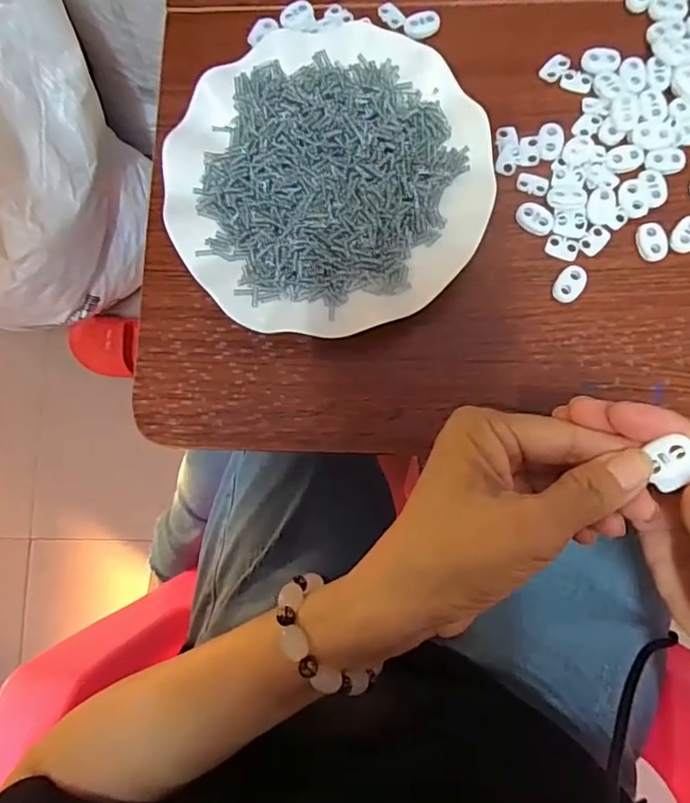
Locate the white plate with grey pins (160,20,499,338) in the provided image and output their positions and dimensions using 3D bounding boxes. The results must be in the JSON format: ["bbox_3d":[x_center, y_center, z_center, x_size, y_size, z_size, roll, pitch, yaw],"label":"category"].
[{"bbox_3d":[-0.010,-0.130,0.320,0.180,0.024,0.182,0,83,4],"label":"white plate with grey pins"}]

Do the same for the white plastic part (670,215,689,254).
[{"bbox_3d":[0.197,-0.097,0.311,0.015,0.005,0.024,29,86,7],"label":"white plastic part"}]

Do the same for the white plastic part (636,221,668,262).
[{"bbox_3d":[0.178,-0.092,0.312,0.015,0.004,0.021,-5,82,3],"label":"white plastic part"}]

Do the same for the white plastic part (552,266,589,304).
[{"bbox_3d":[0.130,-0.068,0.314,0.017,0.007,0.022,31,86,7],"label":"white plastic part"}]

